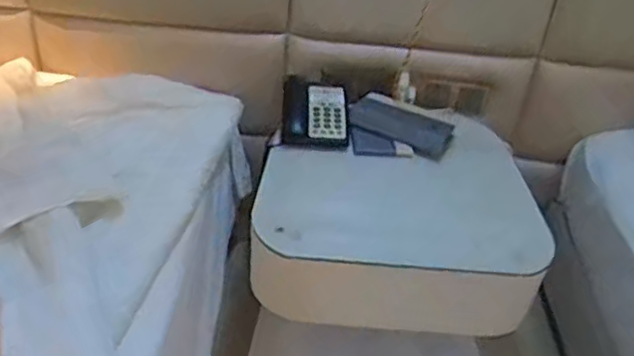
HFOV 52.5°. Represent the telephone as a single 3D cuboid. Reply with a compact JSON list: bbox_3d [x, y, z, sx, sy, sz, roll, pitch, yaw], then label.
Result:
[{"bbox_3d":[-0.001,-0.152,1.452,0.147,0.098,0.179,4,38,-3],"label":"telephone"}]

